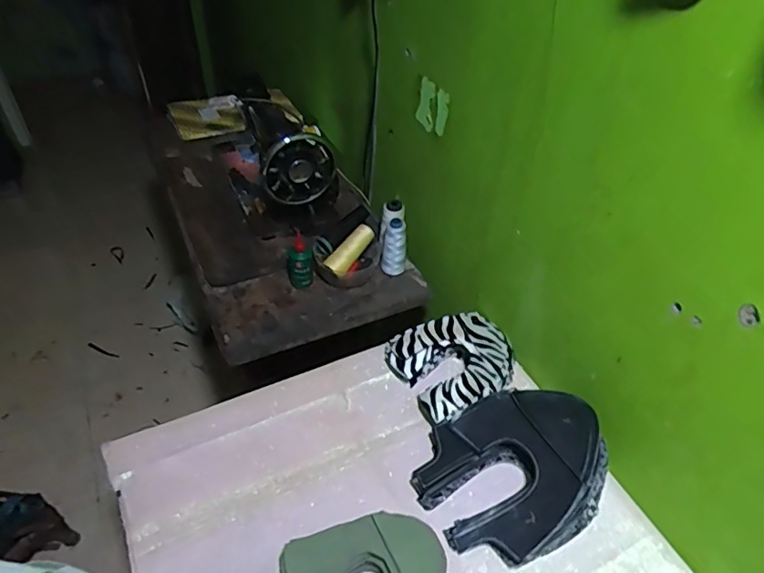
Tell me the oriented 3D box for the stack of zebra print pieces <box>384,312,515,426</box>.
[{"bbox_3d":[0.113,0.113,0.837,0.179,0.072,0.166,-21,49,-24],"label":"stack of zebra print pieces"}]

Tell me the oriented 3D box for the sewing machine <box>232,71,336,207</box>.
[{"bbox_3d":[-0.198,-0.282,1.096,0.142,0.190,0.328,-14,46,-17],"label":"sewing machine"}]

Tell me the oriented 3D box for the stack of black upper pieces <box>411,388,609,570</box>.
[{"bbox_3d":[0.175,0.229,0.702,0.245,0.100,0.193,-14,46,-17],"label":"stack of black upper pieces"}]

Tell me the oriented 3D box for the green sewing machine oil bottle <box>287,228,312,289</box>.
[{"bbox_3d":[-0.147,-0.047,0.967,0.044,0.097,0.048,-5,44,-8],"label":"green sewing machine oil bottle"}]

